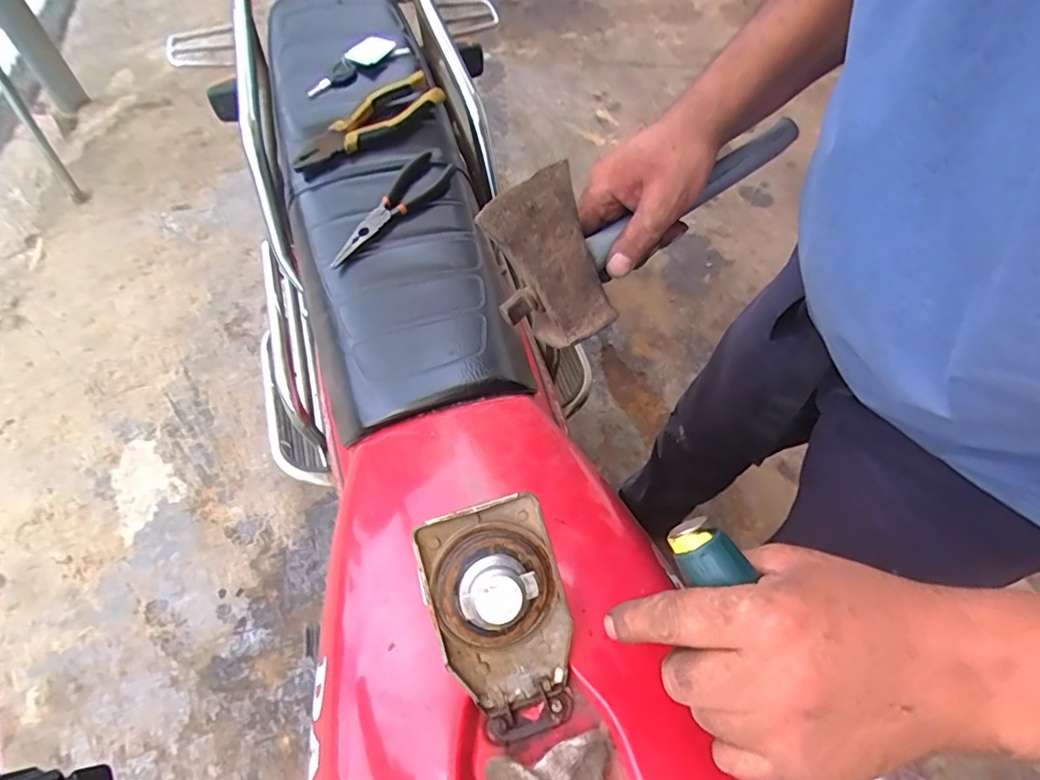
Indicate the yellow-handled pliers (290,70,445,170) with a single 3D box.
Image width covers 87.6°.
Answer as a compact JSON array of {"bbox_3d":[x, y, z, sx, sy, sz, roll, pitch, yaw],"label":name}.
[{"bbox_3d":[-0.180,-0.324,0.651,0.057,0.027,0.207,39,64,19],"label":"yellow-handled pliers"}]

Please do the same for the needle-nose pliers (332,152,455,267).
[{"bbox_3d":[-0.143,-0.204,0.611,0.050,0.016,0.190,28,61,13],"label":"needle-nose pliers"}]

